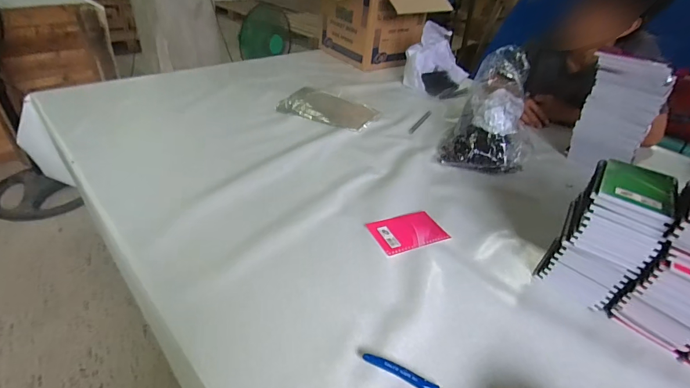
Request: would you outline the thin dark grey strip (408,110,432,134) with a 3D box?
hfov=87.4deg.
[{"bbox_3d":[0.212,-0.203,1.016,0.016,0.005,0.169,21,39,21],"label":"thin dark grey strip"}]

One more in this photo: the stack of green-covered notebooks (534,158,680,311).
[{"bbox_3d":[0.382,0.058,0.537,0.104,0.183,0.132,26,41,26],"label":"stack of green-covered notebooks"}]

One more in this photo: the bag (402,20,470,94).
[{"bbox_3d":[0.320,-0.461,1.228,0.203,0.178,0.244,15,37,11],"label":"bag"}]

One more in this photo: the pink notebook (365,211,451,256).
[{"bbox_3d":[0.111,0.065,0.631,0.132,0.004,0.083,-11,39,-26],"label":"pink notebook"}]

